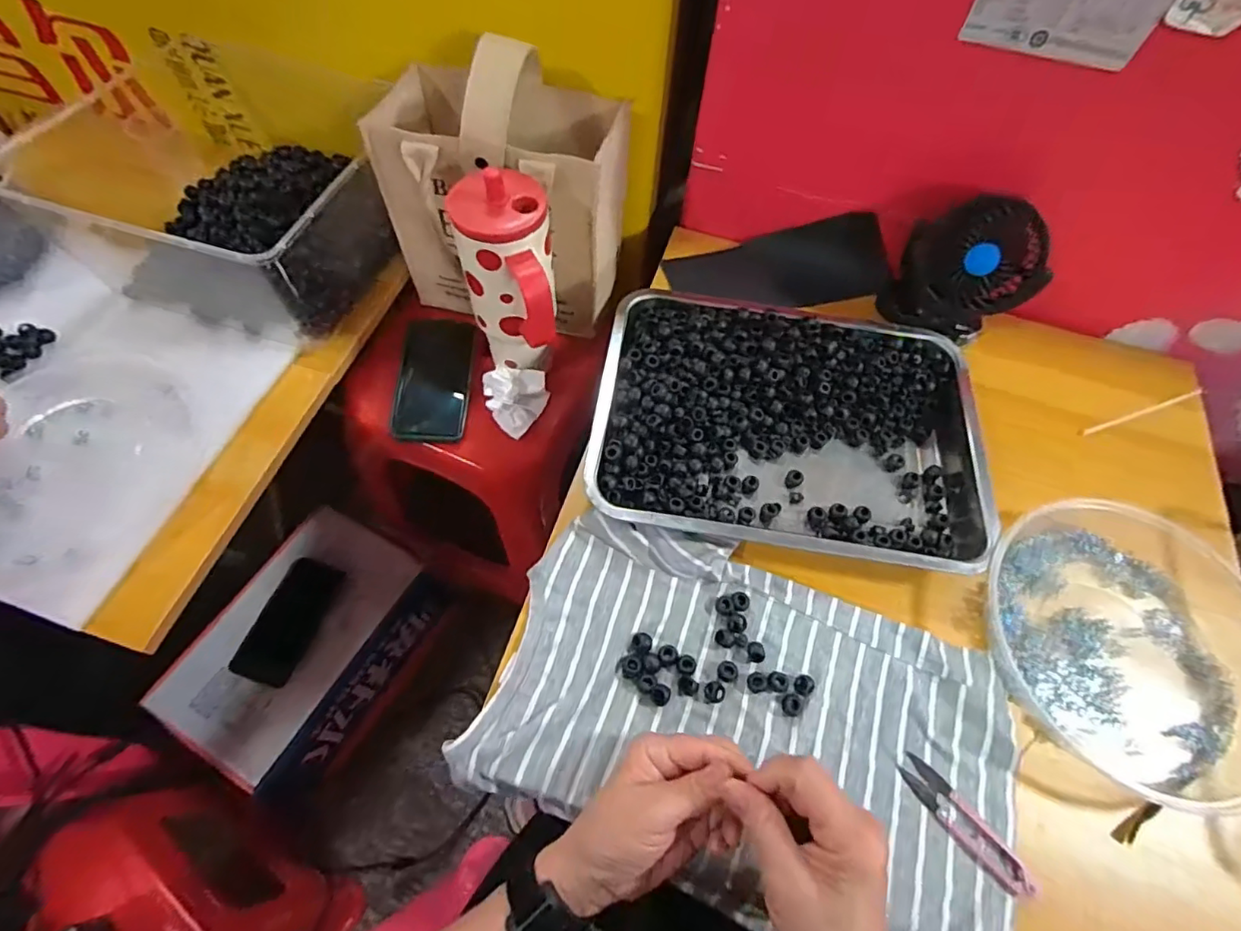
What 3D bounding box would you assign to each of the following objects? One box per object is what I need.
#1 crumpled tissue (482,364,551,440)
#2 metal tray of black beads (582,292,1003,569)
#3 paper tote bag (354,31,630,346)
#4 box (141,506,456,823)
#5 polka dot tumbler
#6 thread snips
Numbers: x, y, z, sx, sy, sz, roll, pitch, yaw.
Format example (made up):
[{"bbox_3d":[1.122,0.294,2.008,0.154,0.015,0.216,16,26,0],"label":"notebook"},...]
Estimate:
[{"bbox_3d":[-0.113,-0.073,0.624,0.069,0.036,0.081,-15,65,-11],"label":"crumpled tissue"},{"bbox_3d":[0.153,-0.041,0.520,0.344,0.040,0.256,10,63,2],"label":"metal tray of black beads"},{"bbox_3d":[-0.122,-0.300,0.598,0.239,0.258,0.144,15,63,4],"label":"paper tote bag"},{"bbox_3d":[-0.435,0.270,0.814,0.208,0.180,0.329,27,65,10],"label":"box"},{"bbox_3d":[-0.103,-0.161,0.542,0.082,0.191,0.104,-11,64,-9],"label":"polka dot tumbler"},{"bbox_3d":[0.241,0.249,0.392,0.025,0.013,0.096,-36,71,-19],"label":"thread snips"}]

